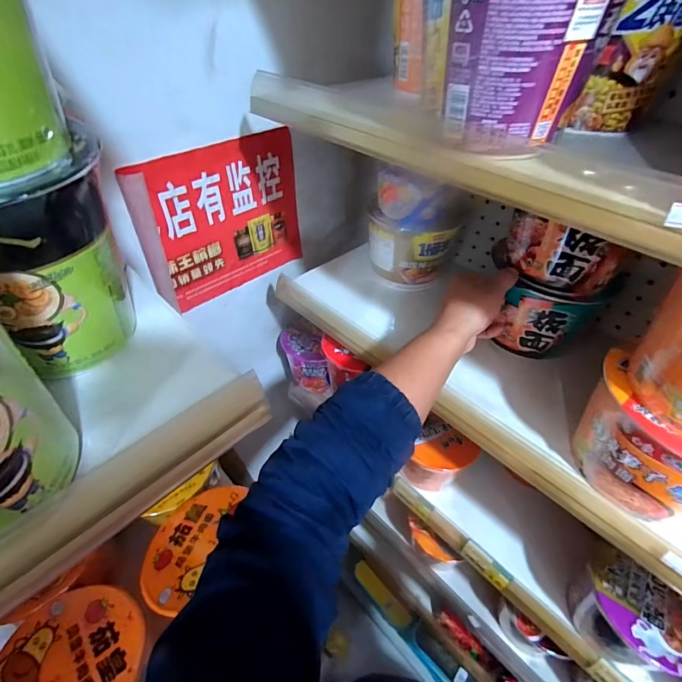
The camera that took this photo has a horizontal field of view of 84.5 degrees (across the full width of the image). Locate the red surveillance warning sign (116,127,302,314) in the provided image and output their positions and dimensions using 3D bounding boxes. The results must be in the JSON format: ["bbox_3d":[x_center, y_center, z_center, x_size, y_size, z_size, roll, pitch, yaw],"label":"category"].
[{"bbox_3d":[-0.164,-0.166,0.545,0.031,0.209,0.249,33,54,28],"label":"red surveillance warning sign"}]

